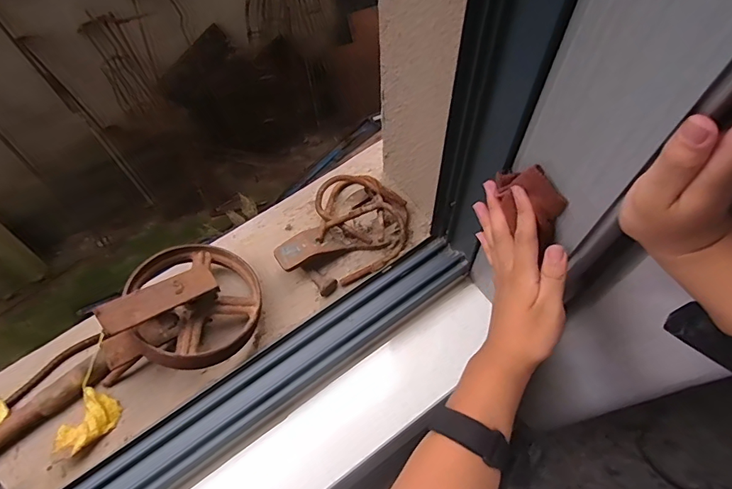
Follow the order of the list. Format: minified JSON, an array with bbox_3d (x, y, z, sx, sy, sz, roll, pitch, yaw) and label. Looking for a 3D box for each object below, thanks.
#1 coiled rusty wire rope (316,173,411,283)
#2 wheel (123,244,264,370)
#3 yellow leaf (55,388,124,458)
[{"bbox_3d":[-0.011,-0.040,0.691,0.147,0.053,0.153,-1,64,3],"label":"coiled rusty wire rope"},{"bbox_3d":[-0.234,0.080,0.615,0.176,0.086,0.176,10,50,-12],"label":"wheel"},{"bbox_3d":[-0.367,0.235,0.593,0.056,0.022,0.078,29,69,16],"label":"yellow leaf"}]

